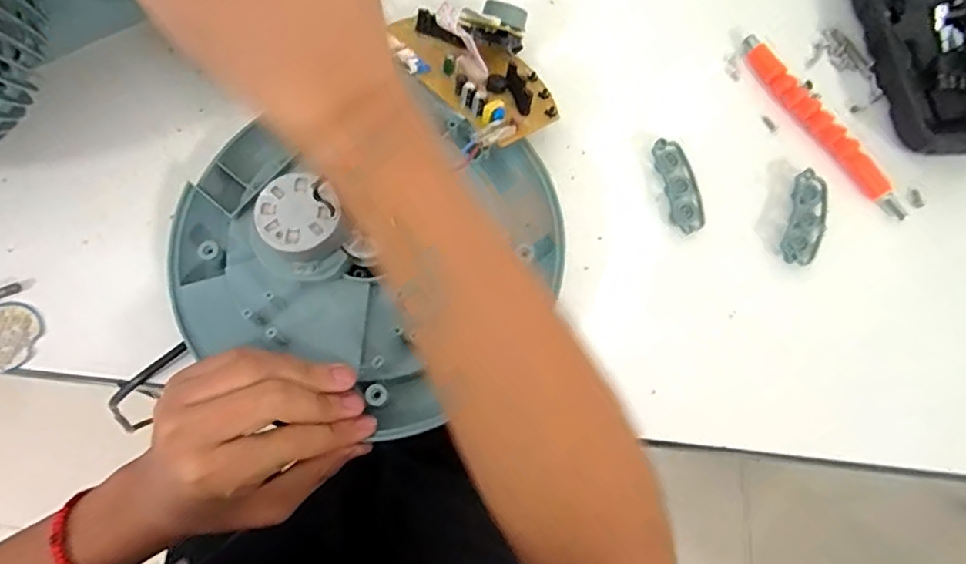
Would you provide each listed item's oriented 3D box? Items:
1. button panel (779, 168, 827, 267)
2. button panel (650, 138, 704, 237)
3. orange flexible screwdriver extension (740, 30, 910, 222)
[{"bbox_3d":[0.222,-0.043,0.394,0.029,0.006,0.070,25,73,-13],"label":"button panel"},{"bbox_3d":[0.138,-0.067,0.404,0.020,0.010,0.069,-10,73,-6],"label":"button panel"},{"bbox_3d":[0.244,-0.115,0.417,0.017,0.016,0.168,-30,76,-11],"label":"orange flexible screwdriver extension"}]

